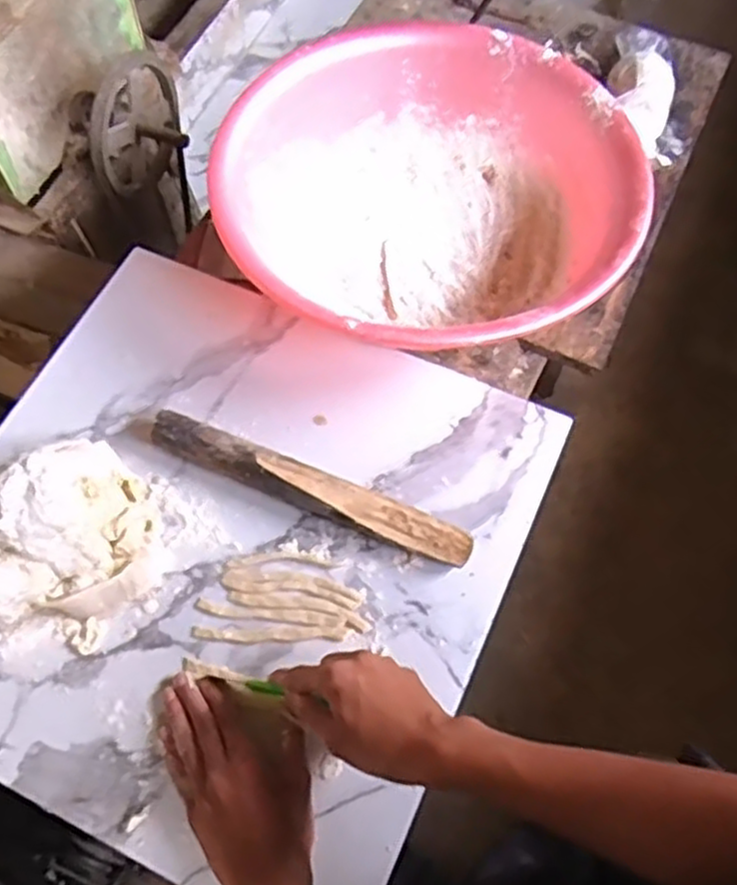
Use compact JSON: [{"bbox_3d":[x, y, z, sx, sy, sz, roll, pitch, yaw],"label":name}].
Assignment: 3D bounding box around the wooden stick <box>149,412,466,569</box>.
[{"bbox_3d":[-0.059,0.040,0.681,0.313,0.038,0.043,19,64,9],"label":"wooden stick"}]

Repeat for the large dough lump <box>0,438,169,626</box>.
[{"bbox_3d":[-0.264,0.072,0.649,0.157,0.069,0.149,-7,63,-4],"label":"large dough lump"}]

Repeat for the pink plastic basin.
[{"bbox_3d":[0.060,-0.236,0.783,0.393,0.143,0.375,0,66,0],"label":"pink plastic basin"}]

